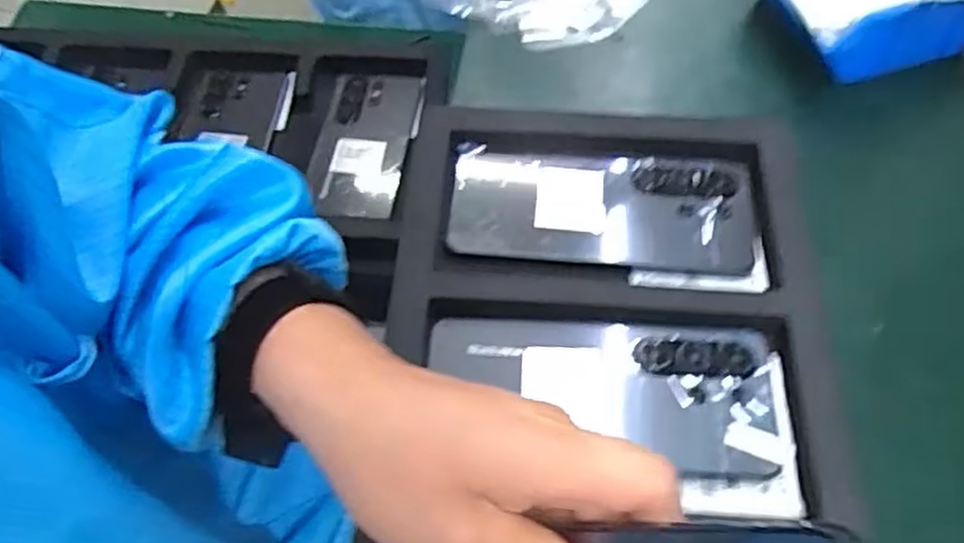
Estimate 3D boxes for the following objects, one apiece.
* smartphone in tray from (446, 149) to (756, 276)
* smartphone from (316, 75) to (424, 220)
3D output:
[{"bbox_3d":[0.067,-0.036,0.432,0.169,0.007,0.074,5,58,2],"label":"smartphone in tray"},{"bbox_3d":[-0.095,-0.112,0.658,0.073,0.016,0.144,6,67,-3],"label":"smartphone"}]

